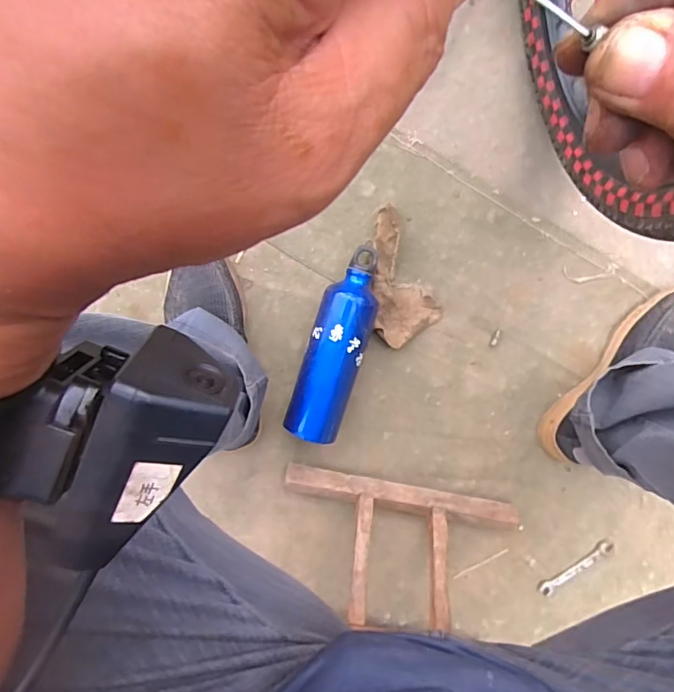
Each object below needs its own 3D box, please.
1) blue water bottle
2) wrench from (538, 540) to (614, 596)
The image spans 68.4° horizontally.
[{"bbox_3d":[0.001,-0.001,0.633,0.076,0.065,0.253,17,99,-3],"label":"blue water bottle"},{"bbox_3d":[0.344,0.320,0.715,0.122,0.006,0.022,-35,96,5],"label":"wrench"}]

